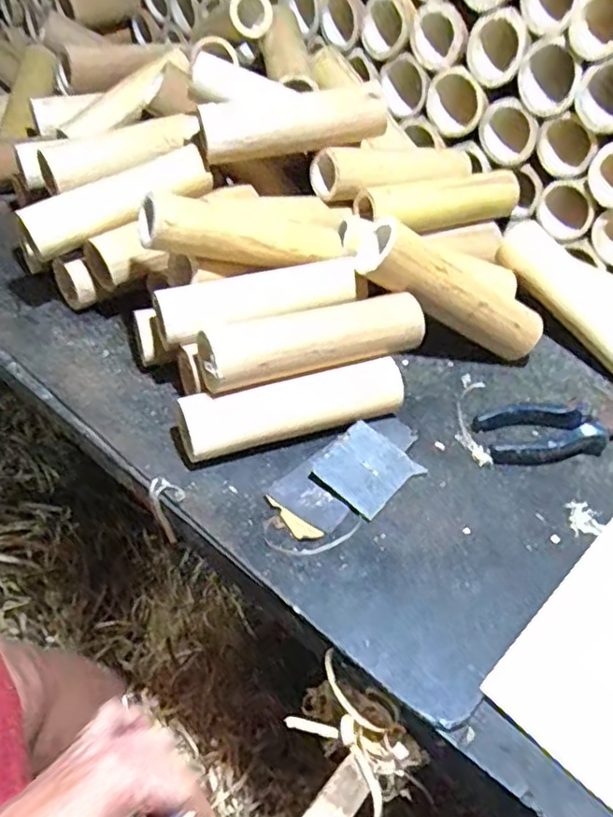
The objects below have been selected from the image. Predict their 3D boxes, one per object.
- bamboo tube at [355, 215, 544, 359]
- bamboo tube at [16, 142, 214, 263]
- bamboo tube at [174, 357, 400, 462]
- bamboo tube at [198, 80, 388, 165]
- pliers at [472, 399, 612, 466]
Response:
[{"bbox_3d":[0.133,-0.101,0.561,0.179,0.054,0.046,26,46,-20],"label":"bamboo tube"},{"bbox_3d":[-0.173,-0.192,0.589,0.175,0.039,0.051,-33,59,-28],"label":"bamboo tube"},{"bbox_3d":[-0.008,0.000,0.504,0.182,0.040,0.038,-13,52,-15],"label":"bamboo tube"},{"bbox_3d":[-0.014,-0.276,0.610,0.177,0.052,0.049,-14,52,-16],"label":"bamboo tube"},{"bbox_3d":[0.217,0.018,0.527,0.143,0.019,0.050,-5,50,-8],"label":"pliers"}]

